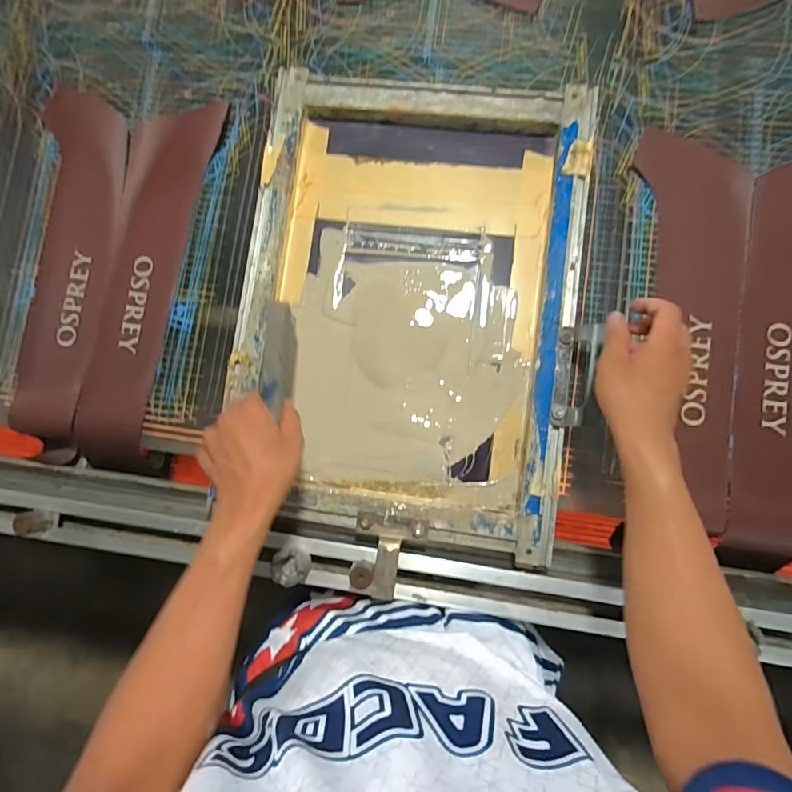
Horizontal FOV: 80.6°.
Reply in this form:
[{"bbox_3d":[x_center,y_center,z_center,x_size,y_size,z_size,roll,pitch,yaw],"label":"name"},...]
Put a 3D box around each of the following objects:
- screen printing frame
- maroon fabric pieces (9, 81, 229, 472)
[{"bbox_3d":[0.012,-0.097,0.563,0.398,0.039,0.573,5,83,7],"label":"screen printing frame"},{"bbox_3d":[-0.390,-0.161,0.621,0.255,0.040,0.497,8,83,7],"label":"maroon fabric pieces"}]

